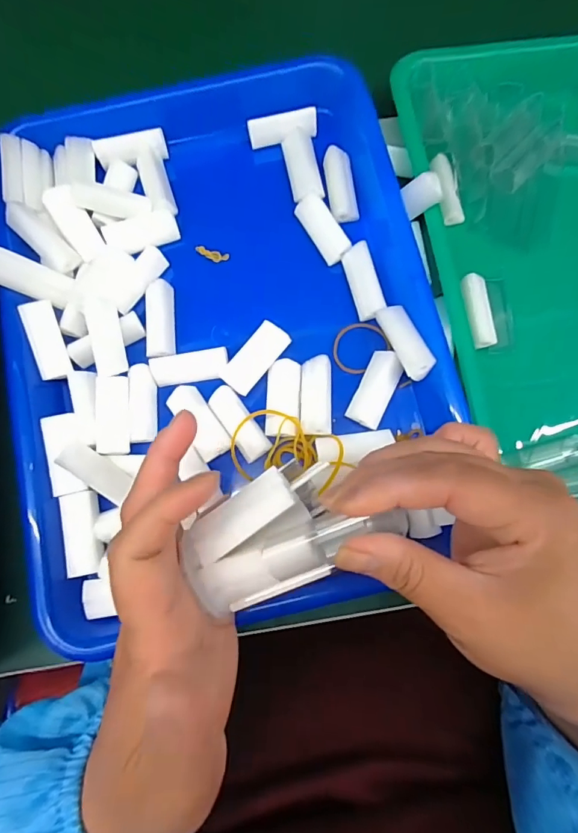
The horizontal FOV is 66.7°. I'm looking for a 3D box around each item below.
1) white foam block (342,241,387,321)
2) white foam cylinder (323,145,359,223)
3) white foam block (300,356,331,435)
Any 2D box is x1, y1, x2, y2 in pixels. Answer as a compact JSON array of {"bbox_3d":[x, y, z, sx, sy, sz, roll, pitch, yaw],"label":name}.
[{"bbox_3d":[0.047,-0.084,0.277,0.016,0.018,0.046,-14,79,-5],"label":"white foam block"},{"bbox_3d":[0.034,-0.151,0.287,0.018,0.013,0.045,-8,78,-3],"label":"white foam cylinder"},{"bbox_3d":[0.017,-0.012,0.262,0.019,0.014,0.047,2,78,-1],"label":"white foam block"}]

